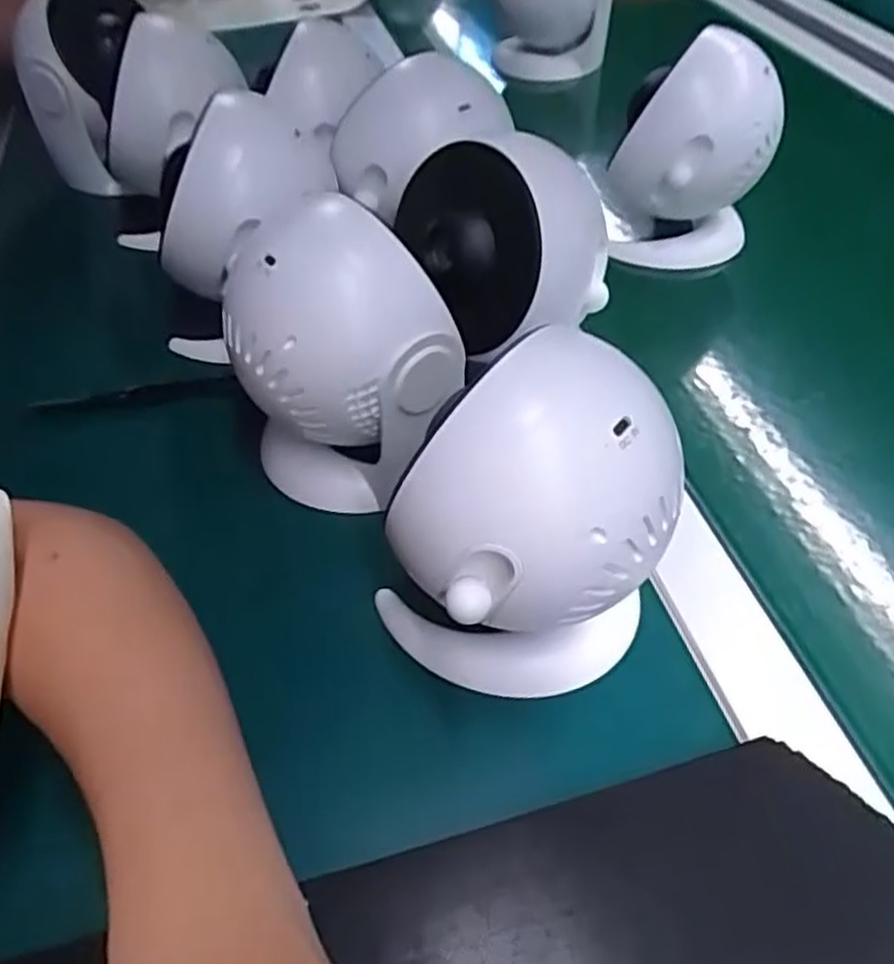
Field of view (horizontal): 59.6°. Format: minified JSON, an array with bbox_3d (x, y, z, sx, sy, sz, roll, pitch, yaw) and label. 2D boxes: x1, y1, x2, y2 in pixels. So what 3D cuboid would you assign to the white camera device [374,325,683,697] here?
[{"bbox_3d":[0.029,0.019,0.303,0.092,0.134,0.101,-37,56,-27],"label":"white camera device"}]

